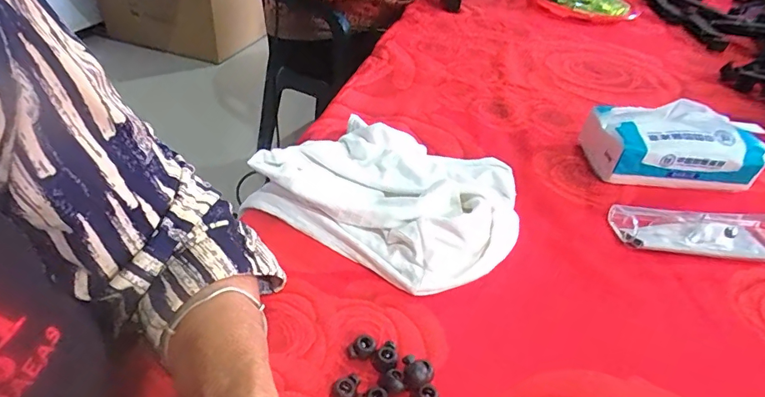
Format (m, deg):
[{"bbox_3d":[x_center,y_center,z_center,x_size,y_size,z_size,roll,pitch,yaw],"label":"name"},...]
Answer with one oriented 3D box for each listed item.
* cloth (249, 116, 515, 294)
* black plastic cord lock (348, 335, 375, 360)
[{"bbox_3d":[0.015,-0.014,0.433,0.221,0.049,0.181,23,42,23],"label":"cloth"},{"bbox_3d":[-0.013,0.100,0.310,0.017,0.010,0.013,-28,48,-35],"label":"black plastic cord lock"}]

